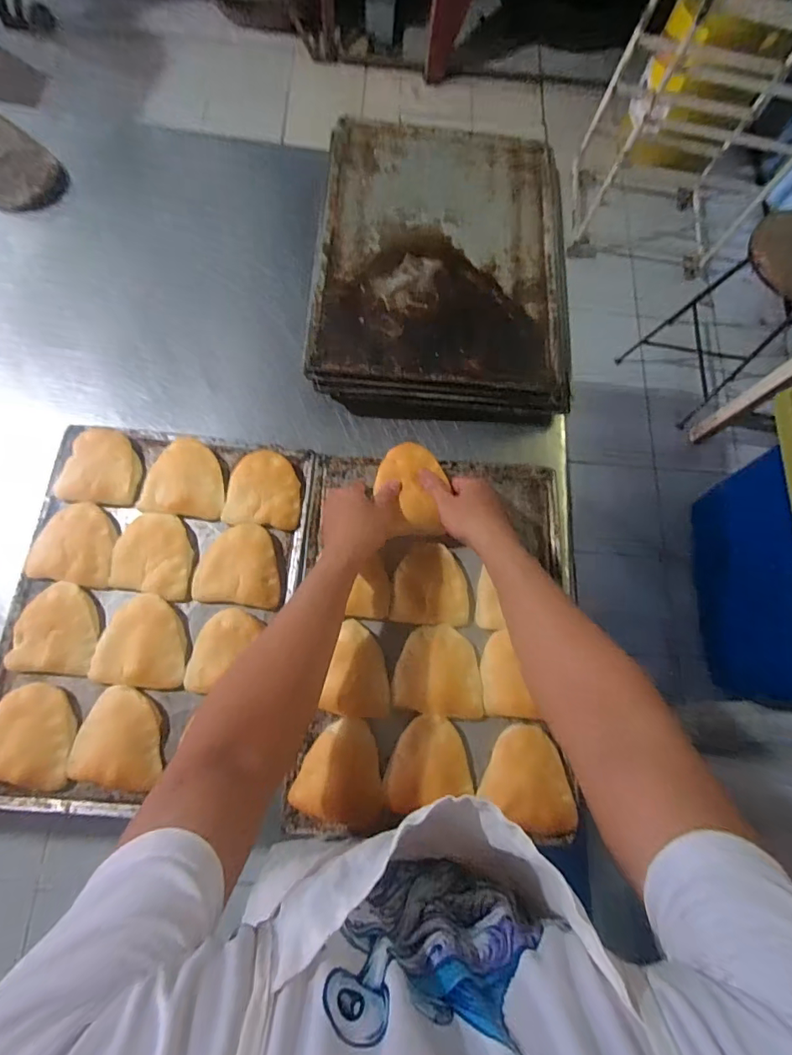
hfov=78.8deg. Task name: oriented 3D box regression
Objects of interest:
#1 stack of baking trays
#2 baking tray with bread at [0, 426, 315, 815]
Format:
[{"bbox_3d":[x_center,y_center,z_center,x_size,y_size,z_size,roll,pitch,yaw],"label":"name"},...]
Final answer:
[{"bbox_3d":[0.067,-0.390,0.710,0.343,0.074,0.474,2,73,-2],"label":"stack of baking trays"},{"bbox_3d":[-0.289,0.094,0.574,0.320,0.047,0.438,6,74,-2],"label":"baking tray with bread"}]

